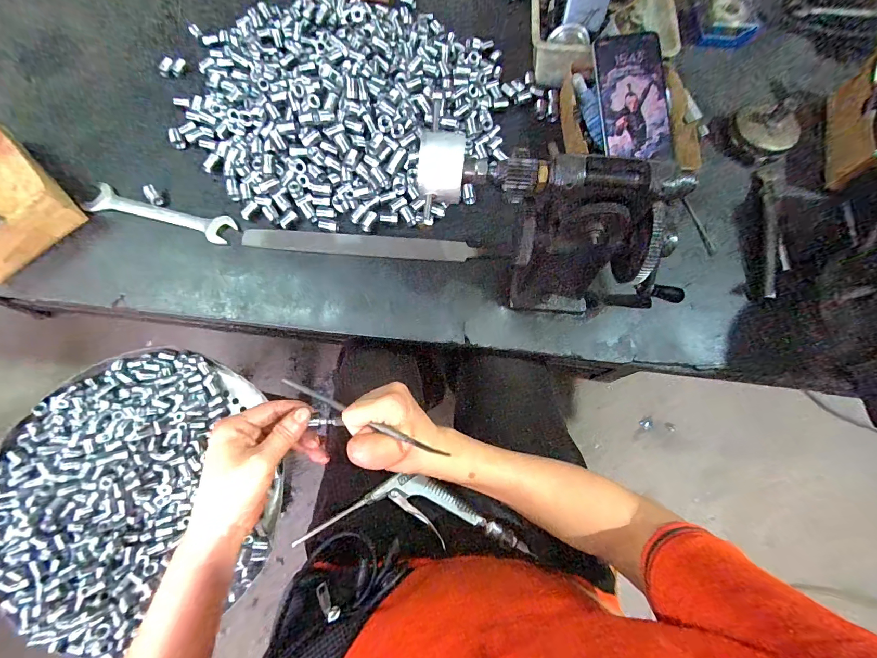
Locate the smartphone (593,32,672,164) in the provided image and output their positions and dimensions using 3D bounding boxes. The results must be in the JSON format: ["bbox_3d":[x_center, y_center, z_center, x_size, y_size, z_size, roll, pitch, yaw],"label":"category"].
[{"bbox_3d":[0.218,-0.258,0.423,0.074,0.006,0.142,-7,90,3],"label":"smartphone"}]

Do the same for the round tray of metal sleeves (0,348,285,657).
[{"bbox_3d":[-0.427,0.209,0.527,0.358,0.056,0.349,-27,77,-8],"label":"round tray of metal sleeves"}]

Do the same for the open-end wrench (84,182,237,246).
[{"bbox_3d":[-0.313,-0.131,0.426,0.169,0.006,0.034,16,75,3],"label":"open-end wrench"}]

